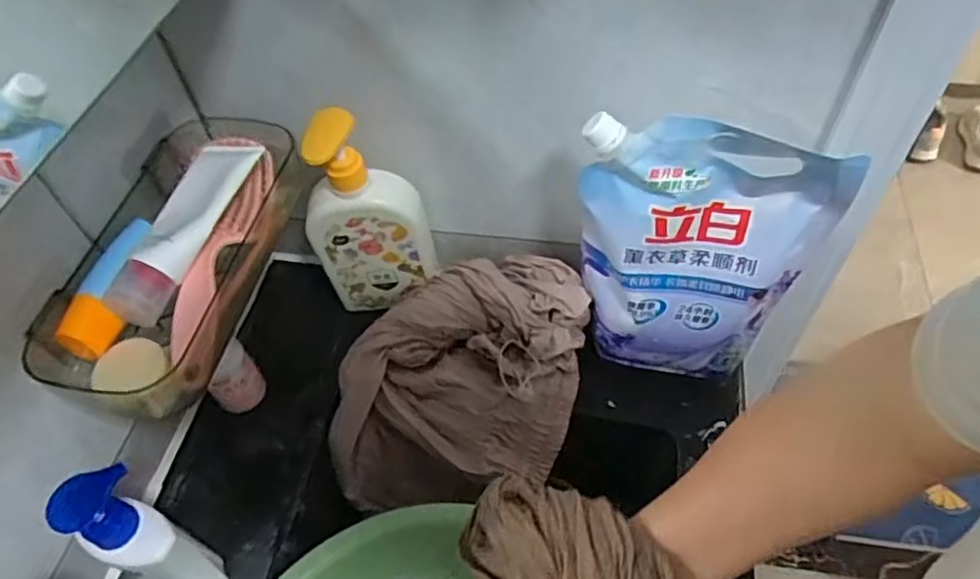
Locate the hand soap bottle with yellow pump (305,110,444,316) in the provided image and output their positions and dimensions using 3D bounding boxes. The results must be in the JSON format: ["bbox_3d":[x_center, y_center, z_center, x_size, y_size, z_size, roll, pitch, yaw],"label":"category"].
[{"bbox_3d":[-0.108,-0.059,0.585,0.104,0.223,0.047,-15,53,-7],"label":"hand soap bottle with yellow pump"}]

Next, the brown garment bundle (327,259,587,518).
[{"bbox_3d":[-0.026,0.089,0.618,0.204,0.156,0.211,11,54,12],"label":"brown garment bundle"}]

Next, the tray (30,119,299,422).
[{"bbox_3d":[-0.227,-0.032,0.490,0.118,0.057,0.244,9,54,11],"label":"tray"}]

